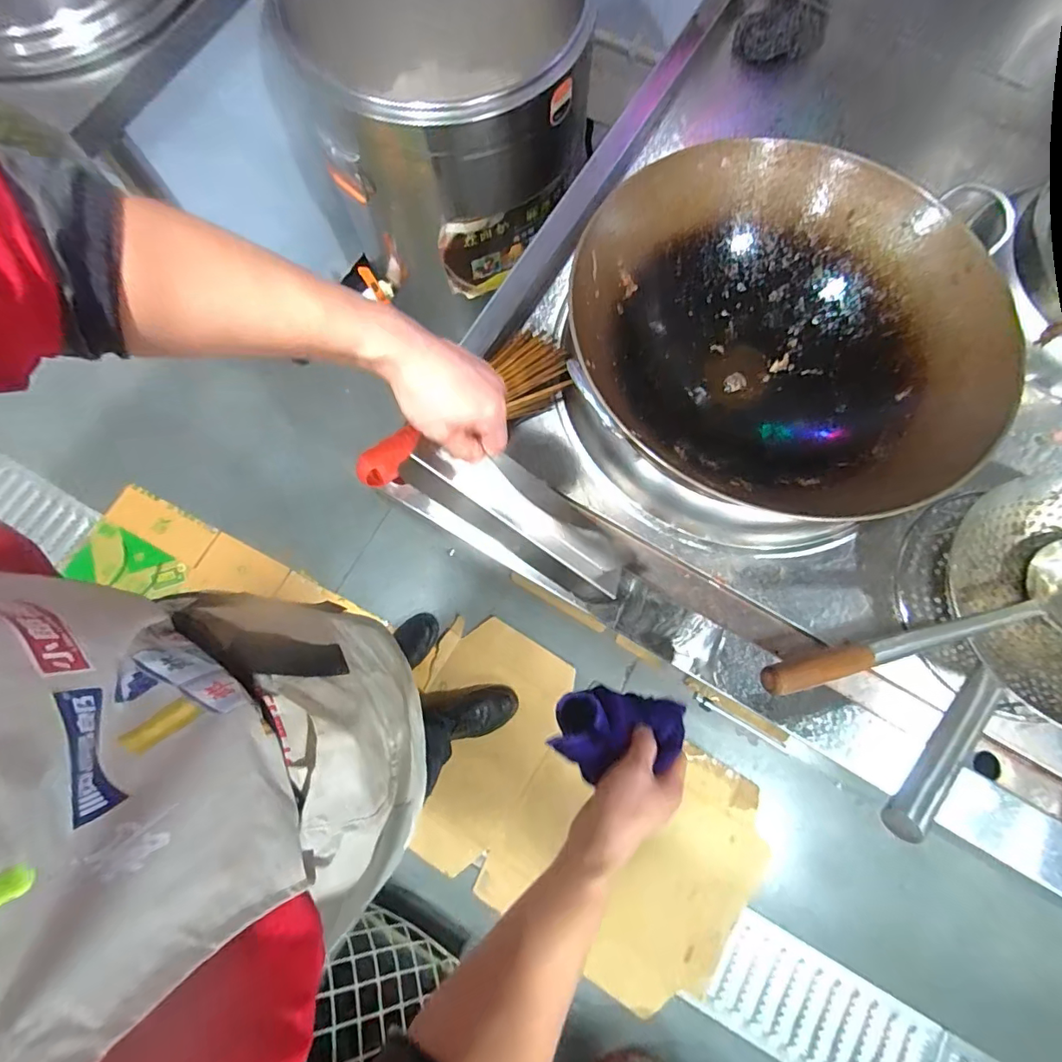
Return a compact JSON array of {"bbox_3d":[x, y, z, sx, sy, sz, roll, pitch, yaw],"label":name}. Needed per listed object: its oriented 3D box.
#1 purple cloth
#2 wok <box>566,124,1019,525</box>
[{"bbox_3d":[0.086,0.186,0.489,0.130,0.064,0.072,-12,77,-3],"label":"purple cloth"},{"bbox_3d":[0.288,-0.244,0.646,0.453,0.174,0.448,0,76,0],"label":"wok"}]

